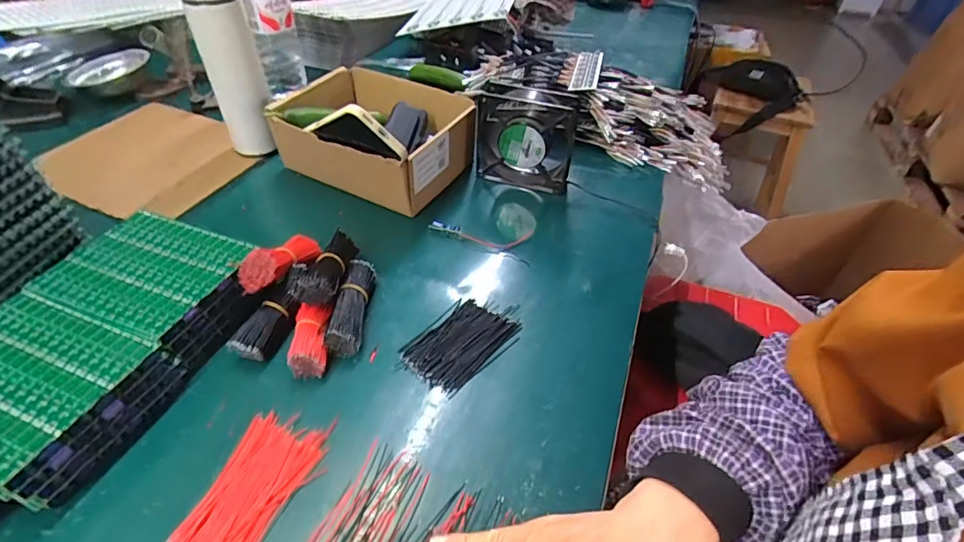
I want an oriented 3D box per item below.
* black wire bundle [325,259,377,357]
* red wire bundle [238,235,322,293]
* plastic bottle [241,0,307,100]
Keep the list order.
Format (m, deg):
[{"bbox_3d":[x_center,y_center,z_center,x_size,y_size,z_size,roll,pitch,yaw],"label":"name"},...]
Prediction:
[{"bbox_3d":[-0.124,0.033,0.468,0.028,0.031,0.103,1,40,-2],"label":"black wire bundle"},{"bbox_3d":[-0.194,-0.014,0.481,0.031,0.033,0.105,10,21,9],"label":"red wire bundle"},{"bbox_3d":[-0.316,-0.378,0.740,0.063,0.212,0.057,-13,45,-18],"label":"plastic bottle"}]

